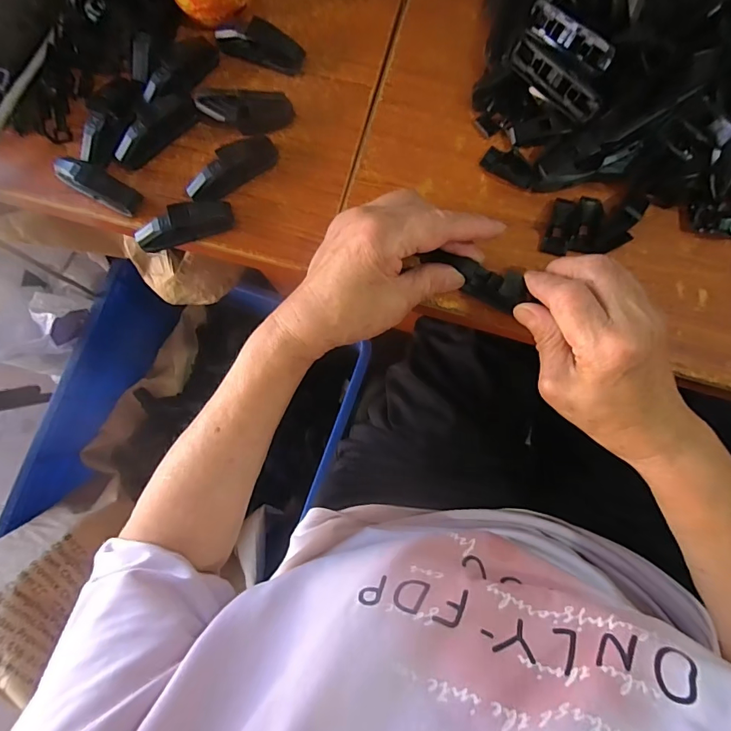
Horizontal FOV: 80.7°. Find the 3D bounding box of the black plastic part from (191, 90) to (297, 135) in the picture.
[{"bbox_3d":[-0.094,-0.196,0.334,0.073,0.021,0.025,6,84,7],"label":"black plastic part"}]

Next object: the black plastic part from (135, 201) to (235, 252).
[{"bbox_3d":[-0.137,-0.105,0.323,0.072,0.021,0.020,-17,82,4],"label":"black plastic part"}]

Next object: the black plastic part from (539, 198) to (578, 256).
[{"bbox_3d":[0.147,-0.104,0.323,0.018,0.004,0.042,19,85,1],"label":"black plastic part"}]

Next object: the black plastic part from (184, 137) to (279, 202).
[{"bbox_3d":[-0.101,-0.150,0.328,0.074,0.019,0.021,-38,81,1],"label":"black plastic part"}]

